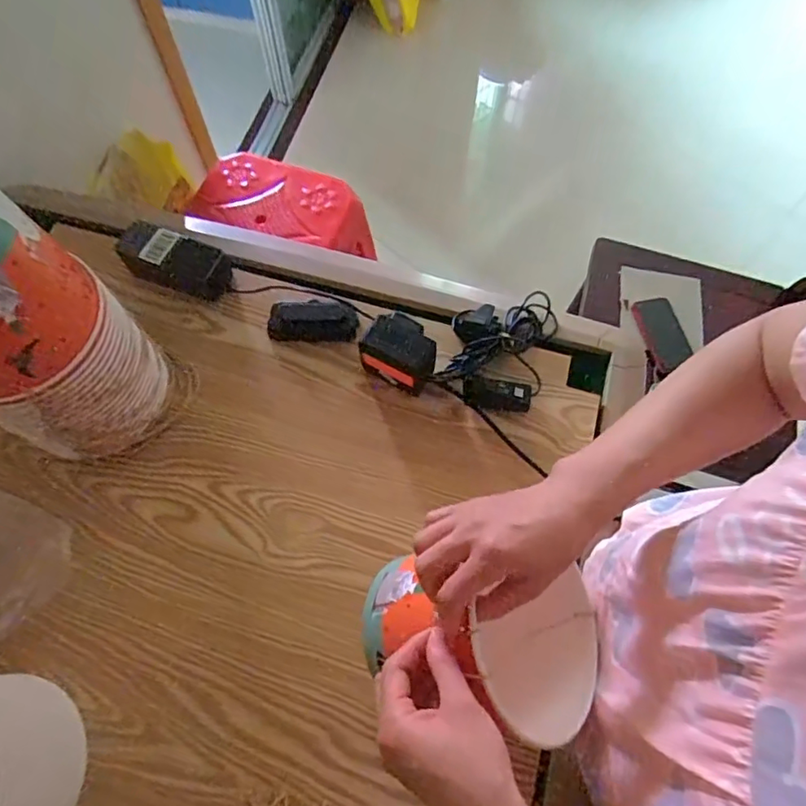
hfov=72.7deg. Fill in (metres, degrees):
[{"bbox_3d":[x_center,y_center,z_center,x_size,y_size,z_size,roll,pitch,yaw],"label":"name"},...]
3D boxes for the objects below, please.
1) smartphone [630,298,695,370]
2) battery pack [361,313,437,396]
[{"bbox_3d":[0.490,-0.136,1.035,0.074,0.011,0.151,-10,65,-6],"label":"smartphone"},{"bbox_3d":[-0.003,-0.053,0.627,0.081,0.072,0.059,28,67,11],"label":"battery pack"}]

